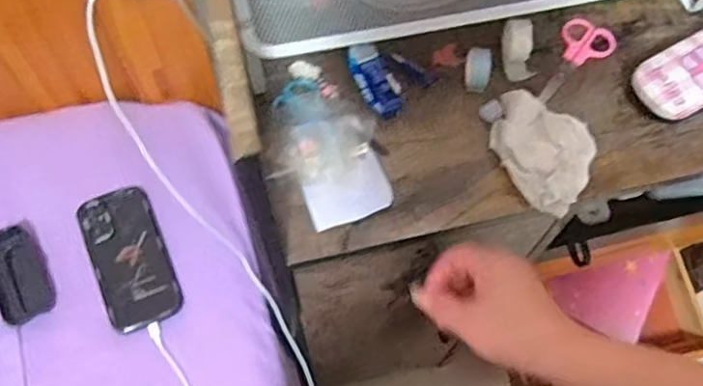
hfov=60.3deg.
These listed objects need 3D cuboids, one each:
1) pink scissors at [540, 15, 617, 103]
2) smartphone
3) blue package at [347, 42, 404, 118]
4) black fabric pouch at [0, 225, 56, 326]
[{"bbox_3d":[0.217,-0.124,0.582,0.050,0.010,0.104,26,67,11],"label":"pink scissors"},{"bbox_3d":[-0.255,0.073,0.699,0.080,0.009,0.162,-19,74,-22],"label":"smartphone"},{"bbox_3d":[0.023,-0.102,0.563,0.038,0.021,0.077,-16,66,-8],"label":"blue package"},{"bbox_3d":[-0.378,0.092,0.689,0.060,0.010,0.104,-25,82,-25],"label":"black fabric pouch"}]

